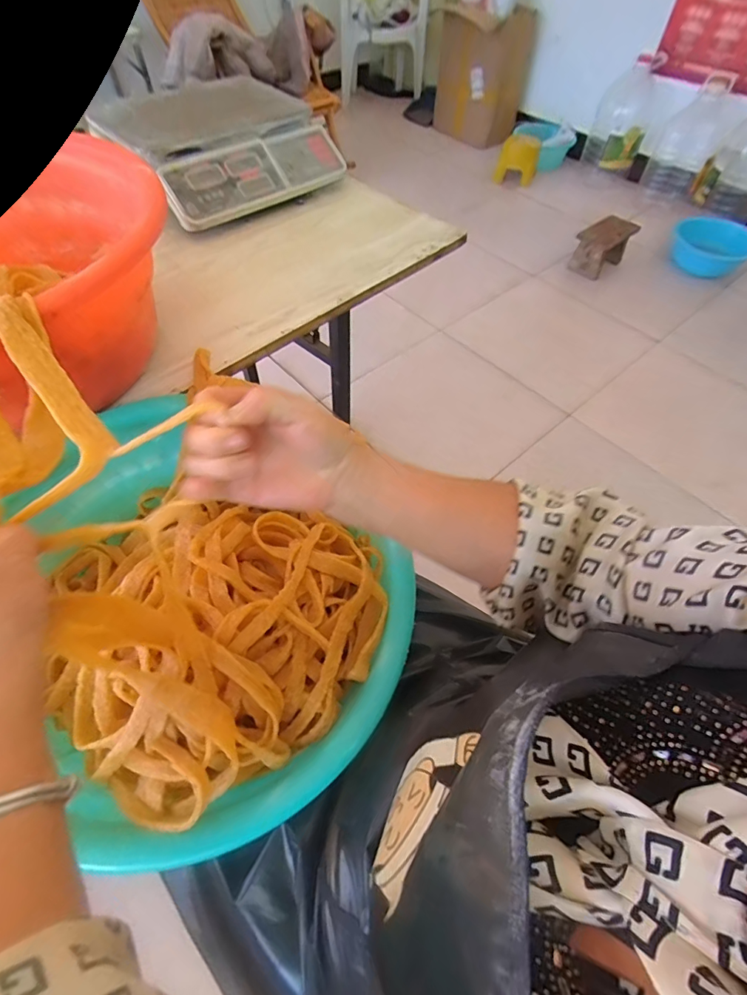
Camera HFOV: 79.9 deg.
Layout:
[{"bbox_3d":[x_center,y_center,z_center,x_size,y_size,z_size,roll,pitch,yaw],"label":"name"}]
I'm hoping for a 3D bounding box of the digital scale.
[{"bbox_3d":[-0.255,-0.613,0.774,0.334,0.096,0.269,-37,65,-22],"label":"digital scale"}]

